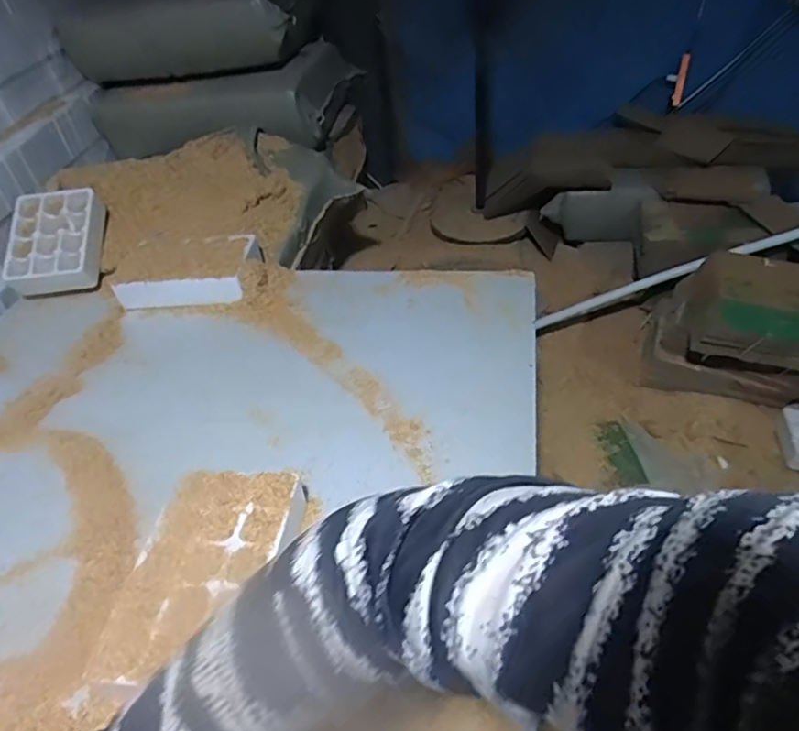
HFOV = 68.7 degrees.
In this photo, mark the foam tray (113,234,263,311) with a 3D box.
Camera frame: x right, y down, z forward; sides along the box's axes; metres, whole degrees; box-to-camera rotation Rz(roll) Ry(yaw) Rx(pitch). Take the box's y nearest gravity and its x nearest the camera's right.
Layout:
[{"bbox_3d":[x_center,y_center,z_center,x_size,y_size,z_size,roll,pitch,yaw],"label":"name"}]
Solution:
[{"bbox_3d":[-0.509,-0.227,1.389,0.328,0.079,0.223,-5,42,2],"label":"foam tray"}]

